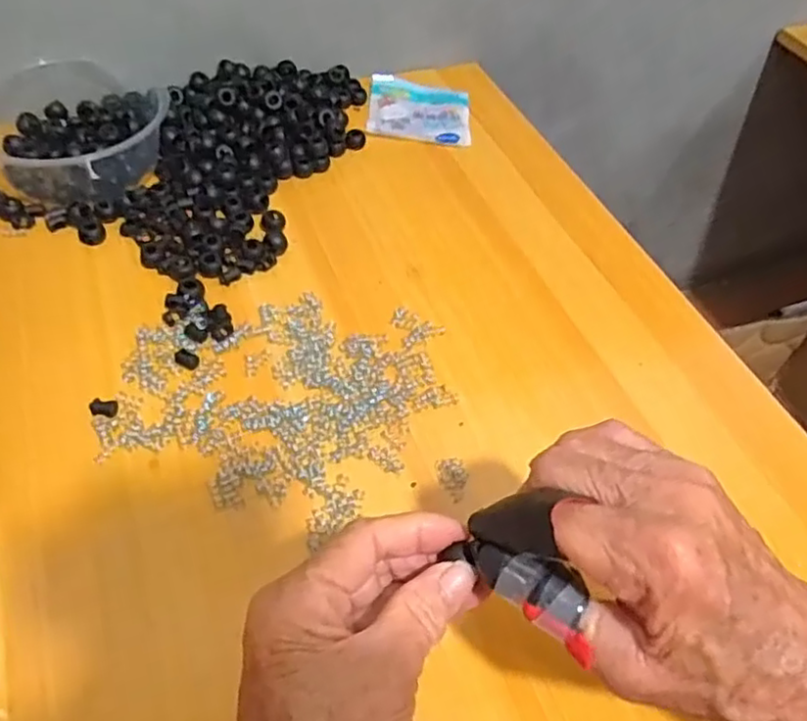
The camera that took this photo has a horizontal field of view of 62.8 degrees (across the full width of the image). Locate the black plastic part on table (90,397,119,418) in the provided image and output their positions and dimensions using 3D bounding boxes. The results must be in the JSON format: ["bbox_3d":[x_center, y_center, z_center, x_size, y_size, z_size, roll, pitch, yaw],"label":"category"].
[{"bbox_3d":[-0.175,0.027,0.386,0.016,0.004,0.012,4,51,-3],"label":"black plastic part on table"}]

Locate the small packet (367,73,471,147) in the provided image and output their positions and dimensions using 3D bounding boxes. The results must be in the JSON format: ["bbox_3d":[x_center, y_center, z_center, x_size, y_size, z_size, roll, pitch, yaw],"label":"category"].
[{"bbox_3d":[0.016,-0.237,0.619,0.093,0.005,0.097,5,51,-2],"label":"small packet"}]

